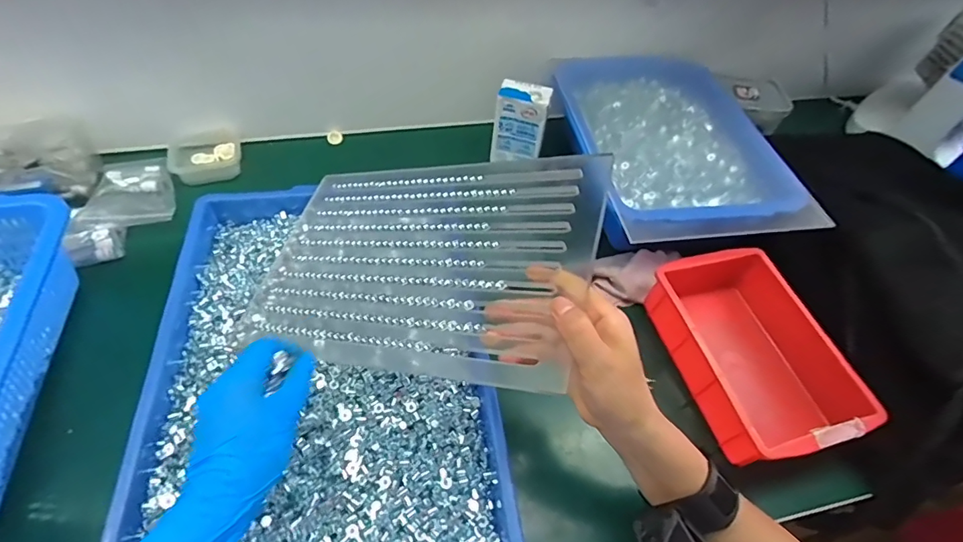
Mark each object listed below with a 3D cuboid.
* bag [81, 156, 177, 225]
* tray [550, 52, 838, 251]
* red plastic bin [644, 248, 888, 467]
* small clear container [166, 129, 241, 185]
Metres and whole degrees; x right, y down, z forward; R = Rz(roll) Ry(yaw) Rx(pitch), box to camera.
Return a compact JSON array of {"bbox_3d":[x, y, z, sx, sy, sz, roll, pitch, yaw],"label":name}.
[{"bbox_3d":[-0.413,-0.098,0.562,0.083,0.021,0.107,-12,55,-14],"label":"bag"},{"bbox_3d":[0.230,-0.158,0.579,0.227,0.054,0.319,-4,53,-9],"label":"tray"},{"bbox_3d":[0.265,0.084,0.476,0.134,0.073,0.206,-10,55,-13],"label":"red plastic bin"},{"bbox_3d":[-0.349,-0.144,0.598,0.082,0.028,0.071,-14,55,-16],"label":"small clear container"}]

